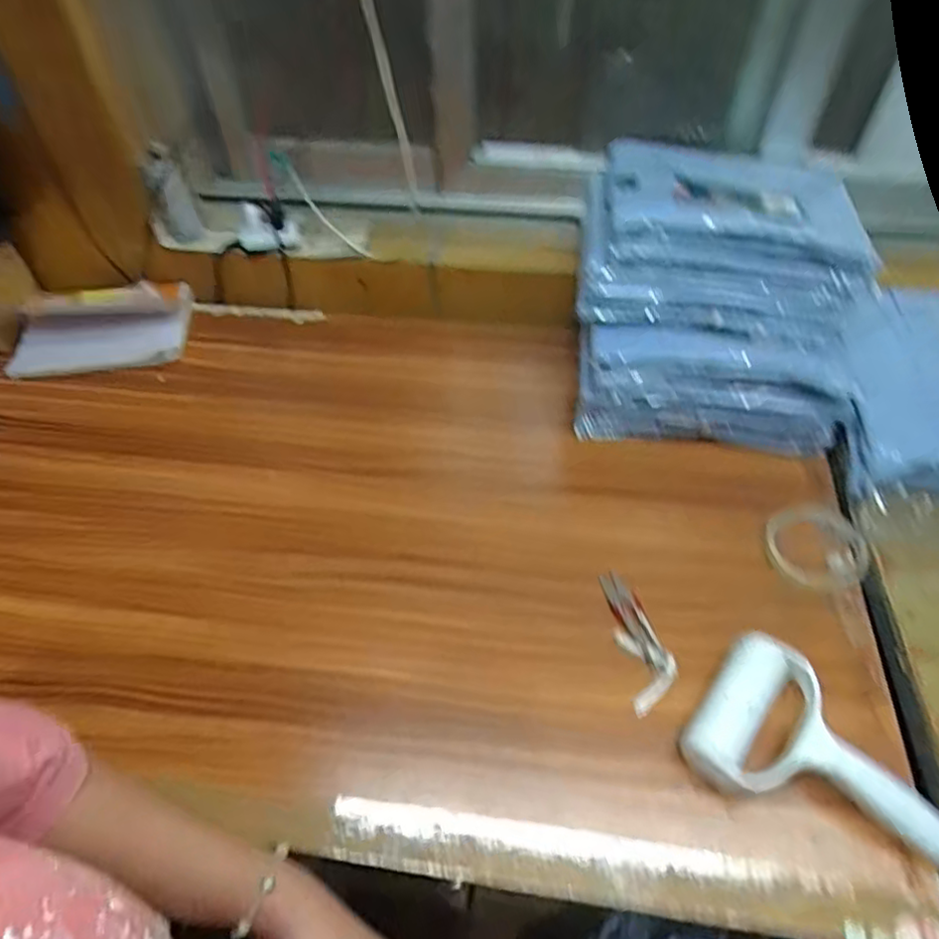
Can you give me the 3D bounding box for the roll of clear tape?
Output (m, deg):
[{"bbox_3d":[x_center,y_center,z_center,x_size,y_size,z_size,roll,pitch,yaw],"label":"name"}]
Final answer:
[{"bbox_3d":[0.323,0.074,0.607,0.082,0.021,0.083,-1,51,1],"label":"roll of clear tape"}]

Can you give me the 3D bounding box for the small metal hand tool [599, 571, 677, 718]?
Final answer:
[{"bbox_3d":[0.147,0.142,0.559,0.042,0.018,0.127,-7,52,-4],"label":"small metal hand tool"}]

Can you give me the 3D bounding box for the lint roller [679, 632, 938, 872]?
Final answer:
[{"bbox_3d":[0.263,0.219,0.475,0.189,0.051,0.113,32,59,24],"label":"lint roller"}]

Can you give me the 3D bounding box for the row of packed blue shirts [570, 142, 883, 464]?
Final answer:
[{"bbox_3d":[0.255,-0.193,0.707,0.273,0.207,0.291,7,52,7],"label":"row of packed blue shirts"}]

